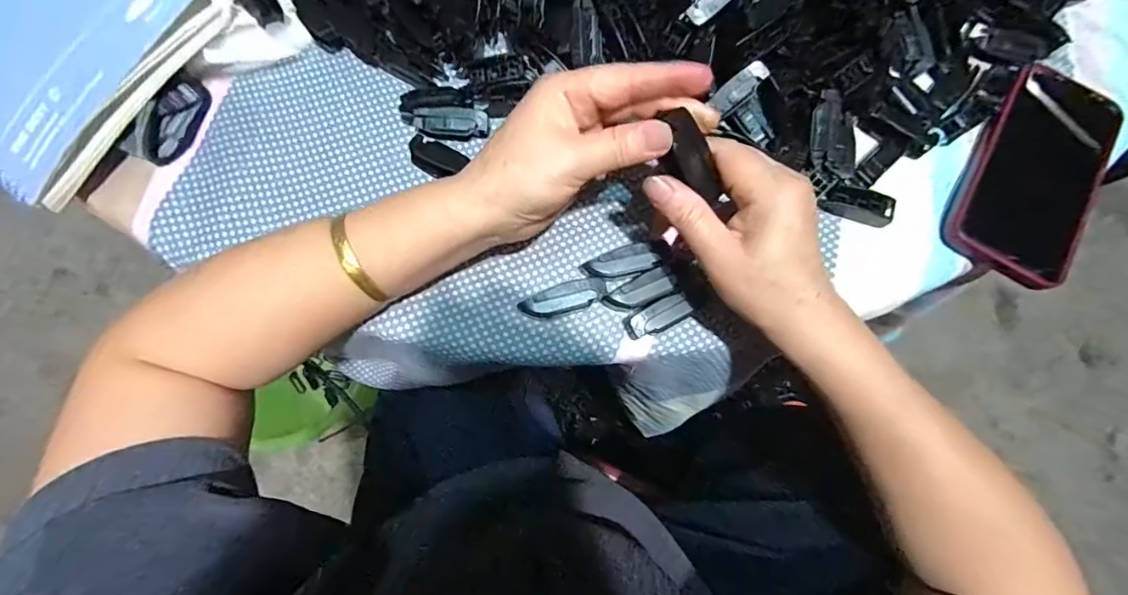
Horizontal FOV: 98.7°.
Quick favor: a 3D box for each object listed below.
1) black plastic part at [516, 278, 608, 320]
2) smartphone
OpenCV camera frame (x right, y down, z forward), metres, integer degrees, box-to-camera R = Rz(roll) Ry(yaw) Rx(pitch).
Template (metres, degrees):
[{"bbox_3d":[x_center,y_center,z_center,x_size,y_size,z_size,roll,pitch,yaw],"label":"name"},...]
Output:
[{"bbox_3d":[0.000,0.000,0.304,0.054,0.015,0.017,-14,79,-3],"label":"black plastic part"},{"bbox_3d":[0.315,-0.084,0.325,0.074,0.018,0.152,31,80,6],"label":"smartphone"}]

